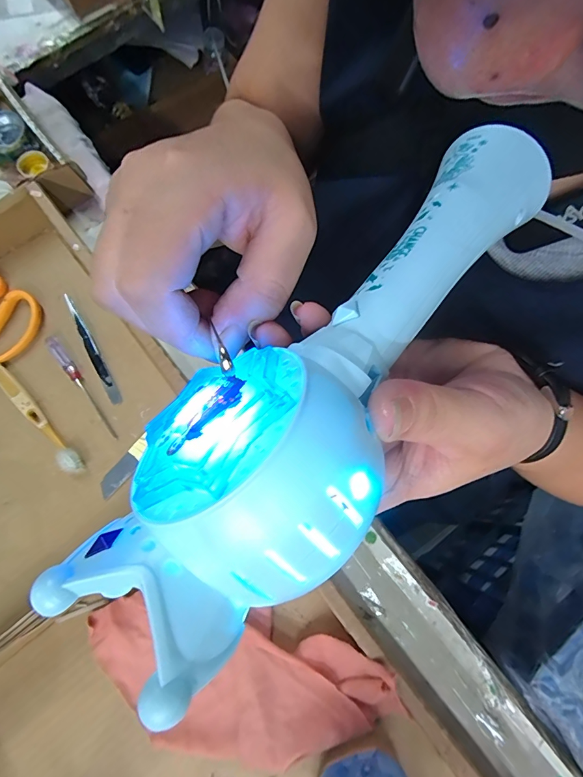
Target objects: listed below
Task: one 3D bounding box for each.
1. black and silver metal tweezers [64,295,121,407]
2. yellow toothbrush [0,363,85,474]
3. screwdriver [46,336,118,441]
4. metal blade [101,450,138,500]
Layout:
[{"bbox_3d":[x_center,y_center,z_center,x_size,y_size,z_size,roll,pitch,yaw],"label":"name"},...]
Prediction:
[{"bbox_3d":[-0.199,-0.039,0.396,0.010,0.009,0.123,-28,79,-7],"label":"black and silver metal tweezers"},{"bbox_3d":[-0.244,0.028,0.378,0.017,0.013,0.136,-42,81,-10],"label":"yellow toothbrush"},{"bbox_3d":[-0.204,-0.002,0.387,0.012,0.009,0.122,-36,80,-9],"label":"screwdriver"},{"bbox_3d":[-0.165,0.082,0.376,0.019,0.004,0.044,38,79,8],"label":"metal blade"}]

